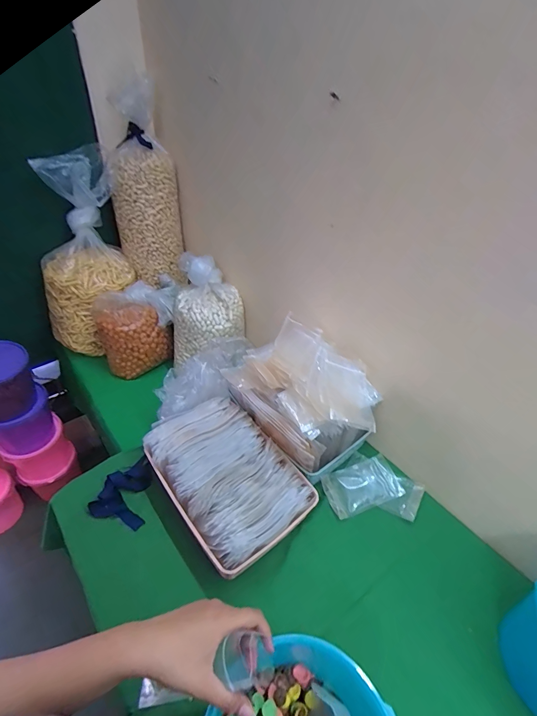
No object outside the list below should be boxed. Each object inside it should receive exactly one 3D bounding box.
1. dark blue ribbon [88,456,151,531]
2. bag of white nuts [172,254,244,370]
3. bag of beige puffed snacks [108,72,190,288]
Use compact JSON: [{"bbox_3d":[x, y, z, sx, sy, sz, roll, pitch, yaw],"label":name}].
[{"bbox_3d":[-0.290,0.277,0.739,0.106,0.032,0.137,11,41,8],"label":"dark blue ribbon"},{"bbox_3d":[-0.186,-0.139,1.063,0.211,0.275,0.185,-1,41,-6],"label":"bag of white nuts"},{"bbox_3d":[-0.394,-0.514,1.123,0.202,0.553,0.185,-7,21,-13],"label":"bag of beige puffed snacks"}]

